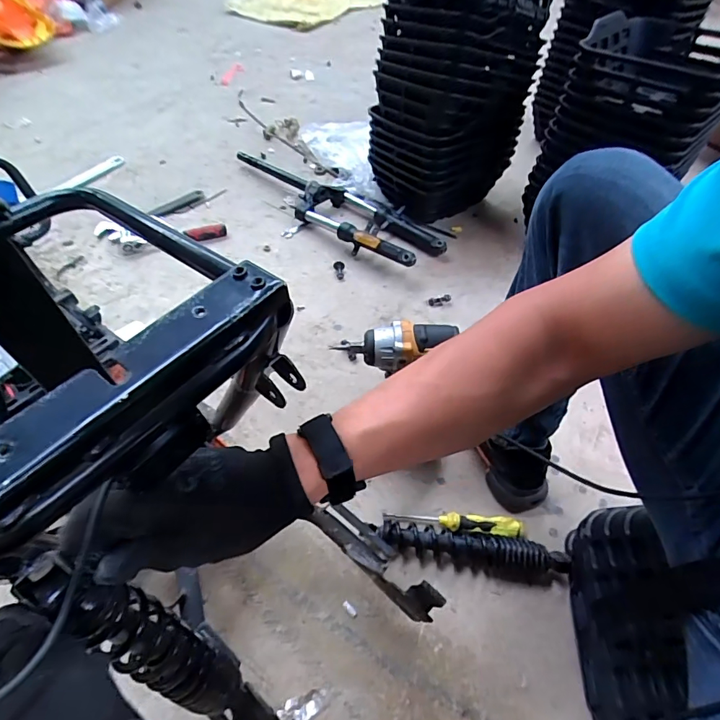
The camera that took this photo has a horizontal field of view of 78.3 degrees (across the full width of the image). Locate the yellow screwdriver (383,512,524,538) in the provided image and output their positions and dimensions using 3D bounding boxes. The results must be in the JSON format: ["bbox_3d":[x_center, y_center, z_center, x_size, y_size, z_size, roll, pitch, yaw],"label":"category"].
[{"bbox_3d":[0.136,0.237,0.652,0.196,0.026,0.029,6,50,3],"label":"yellow screwdriver"}]

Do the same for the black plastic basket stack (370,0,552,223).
[{"bbox_3d":[0.199,-0.646,1.030,0.306,0.490,0.332,38,59,25],"label":"black plastic basket stack"}]

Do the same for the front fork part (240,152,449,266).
[{"bbox_3d":[-0.092,-0.425,1.165,0.697,0.074,0.212,34,56,24],"label":"front fork part"}]

